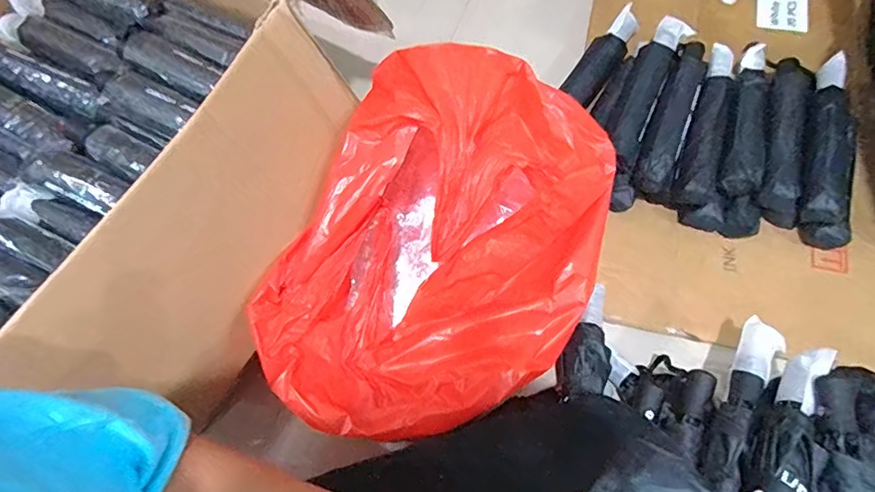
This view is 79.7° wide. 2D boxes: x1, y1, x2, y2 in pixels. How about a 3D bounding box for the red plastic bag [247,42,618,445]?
[{"bbox_3d":[0.013,0.020,0.667,0.333,0.250,0.455,22,72,11],"label":"red plastic bag"}]

